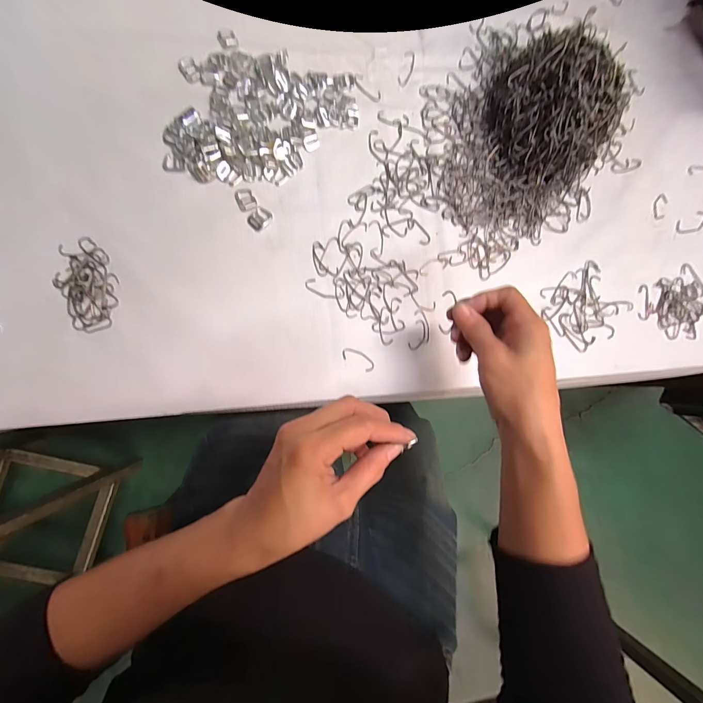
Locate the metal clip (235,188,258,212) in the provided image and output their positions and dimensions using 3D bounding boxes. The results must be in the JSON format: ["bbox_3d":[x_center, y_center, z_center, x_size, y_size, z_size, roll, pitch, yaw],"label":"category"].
[{"bbox_3d":[-0.111,-0.159,0.355,0.019,0.004,0.026,-26,89,-8],"label":"metal clip"}]

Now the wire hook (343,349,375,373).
[{"bbox_3d":[0.008,0.008,0.357,0.037,0.004,0.015,30,83,-4],"label":"wire hook"}]

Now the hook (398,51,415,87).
[{"bbox_3d":[0.065,-0.331,0.397,0.014,0.004,0.045,15,84,-6],"label":"hook"}]

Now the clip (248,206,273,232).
[{"bbox_3d":[-0.095,-0.139,0.355,0.019,0.004,0.025,41,82,-3],"label":"clip"}]

